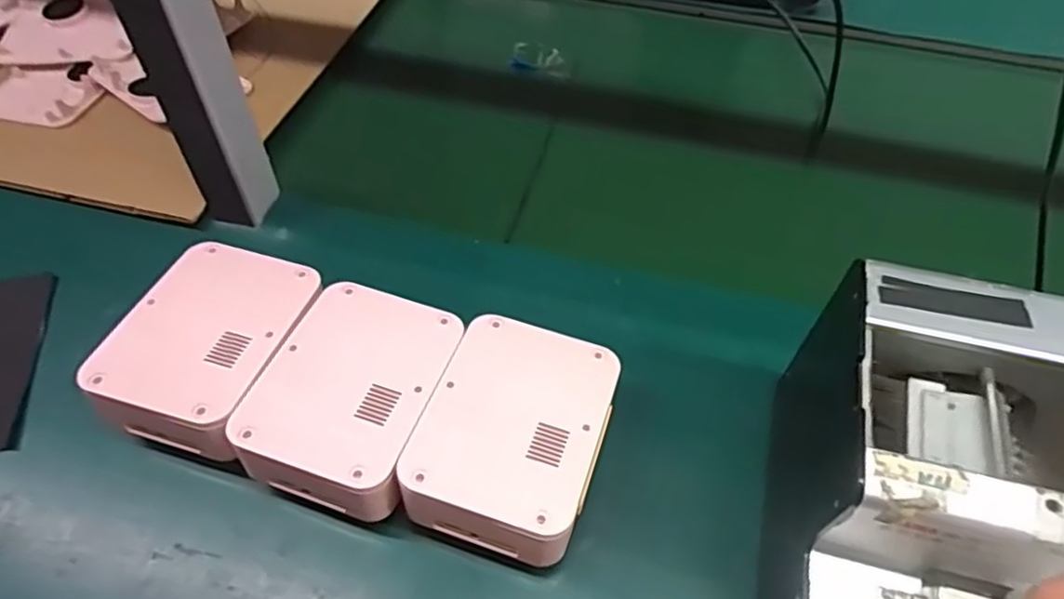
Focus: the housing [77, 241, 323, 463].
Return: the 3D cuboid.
[{"bbox_3d":[-0.200,0.033,0.439,0.101,0.063,0.130,17,54,13],"label":"housing"}]

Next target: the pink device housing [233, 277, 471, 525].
[{"bbox_3d":[-0.108,0.063,0.423,0.099,0.063,0.128,14,53,10],"label":"pink device housing"}]

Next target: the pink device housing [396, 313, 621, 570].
[{"bbox_3d":[-0.009,0.082,0.407,0.098,0.062,0.128,16,54,11],"label":"pink device housing"}]

